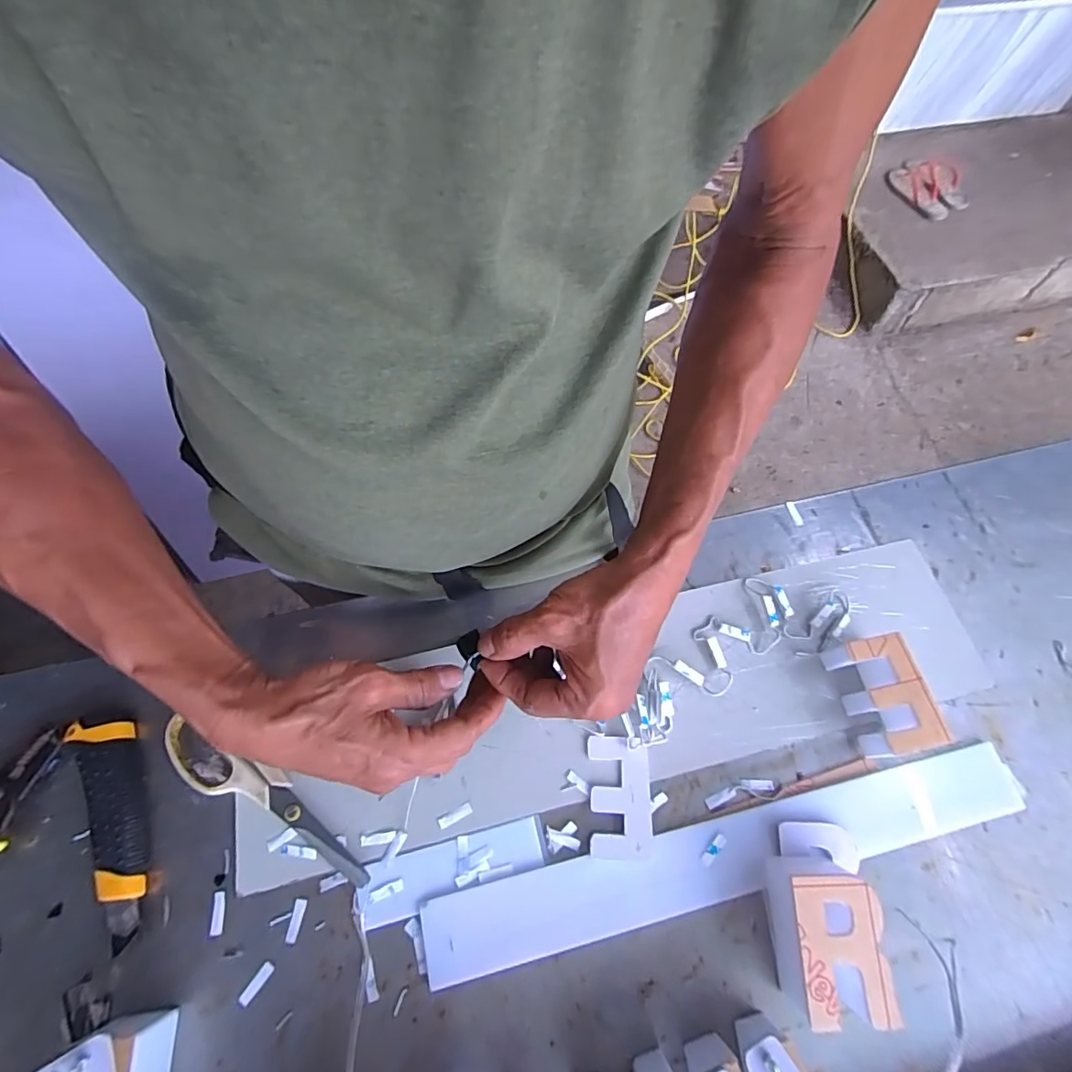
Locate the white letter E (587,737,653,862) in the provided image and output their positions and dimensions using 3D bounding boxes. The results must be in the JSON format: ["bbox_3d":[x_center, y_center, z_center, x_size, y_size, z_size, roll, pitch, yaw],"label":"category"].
[{"bbox_3d":[0.064,0.196,0.395,0.046,0.005,0.083,1,65,-1],"label":"white letter E"}]

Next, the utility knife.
[{"bbox_3d":[-0.305,0.206,0.378,0.036,0.020,0.153,-23,67,-12],"label":"utility knife"}]

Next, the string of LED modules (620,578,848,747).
[{"bbox_3d":[0.164,0.093,0.438,0.228,0.018,0.066,-26,68,-13],"label":"string of LED modules"}]

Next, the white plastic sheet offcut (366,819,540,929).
[{"bbox_3d":[-0.059,0.241,0.378,0.126,0.004,0.039,-12,68,-8],"label":"white plastic sheet offcut"}]

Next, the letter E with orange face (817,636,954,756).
[{"bbox_3d":[0.271,0.125,0.411,0.048,0.045,0.086,-7,65,-5],"label":"letter E with orange face"}]

